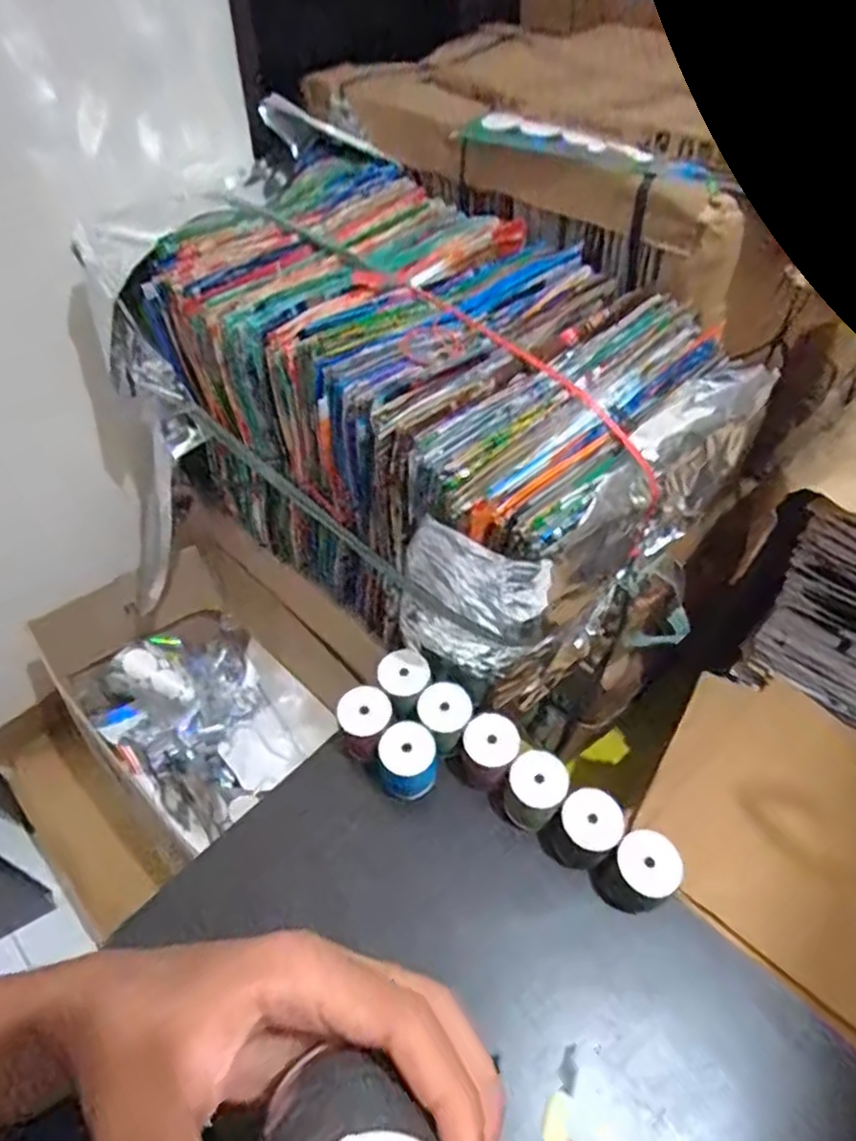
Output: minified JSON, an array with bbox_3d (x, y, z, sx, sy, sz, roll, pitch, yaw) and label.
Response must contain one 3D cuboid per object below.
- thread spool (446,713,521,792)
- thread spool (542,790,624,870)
[{"bbox_3d":[0.061,0.196,0.693,0.057,0.091,0.058,0,49,-1],"label":"thread spool"},{"bbox_3d":[0.151,0.257,0.643,0.057,0.084,0.057,0,49,-1],"label":"thread spool"}]

